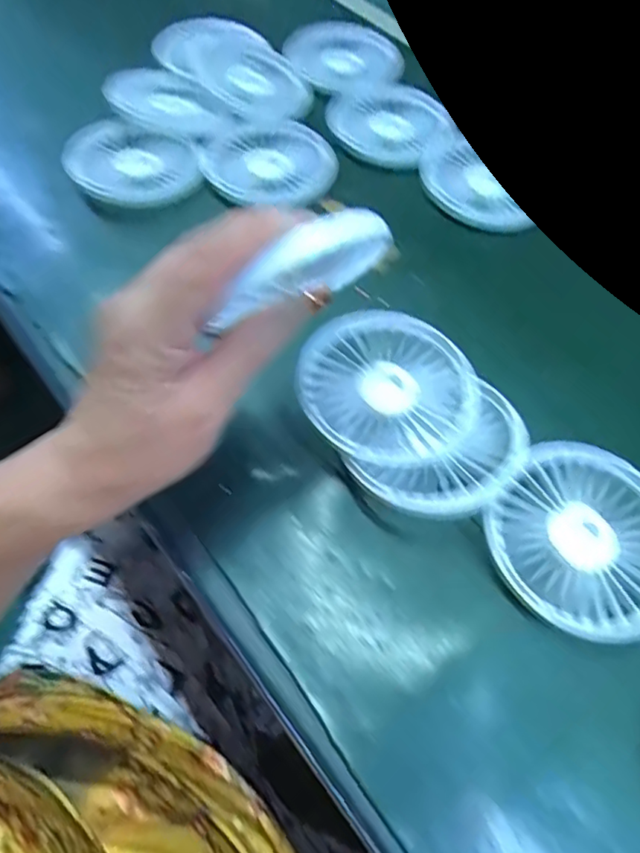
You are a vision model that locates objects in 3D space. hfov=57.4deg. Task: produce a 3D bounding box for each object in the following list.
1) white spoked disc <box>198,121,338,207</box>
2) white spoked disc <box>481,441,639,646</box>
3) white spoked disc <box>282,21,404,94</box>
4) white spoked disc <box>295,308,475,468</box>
[{"bbox_3d":[-0.036,-0.195,0.426,0.096,0.007,0.090,2,58,-3],"label":"white spoked disc"},{"bbox_3d":[0.126,0.055,0.277,0.086,0.016,0.089,2,58,-3],"label":"white spoked disc"},{"bbox_3d":[0.020,-0.317,0.500,0.093,0.006,0.107,-11,59,-10],"label":"white spoked disc"},{"bbox_3d":[0.035,-0.022,0.303,0.089,0.007,0.088,2,62,-3],"label":"white spoked disc"}]

